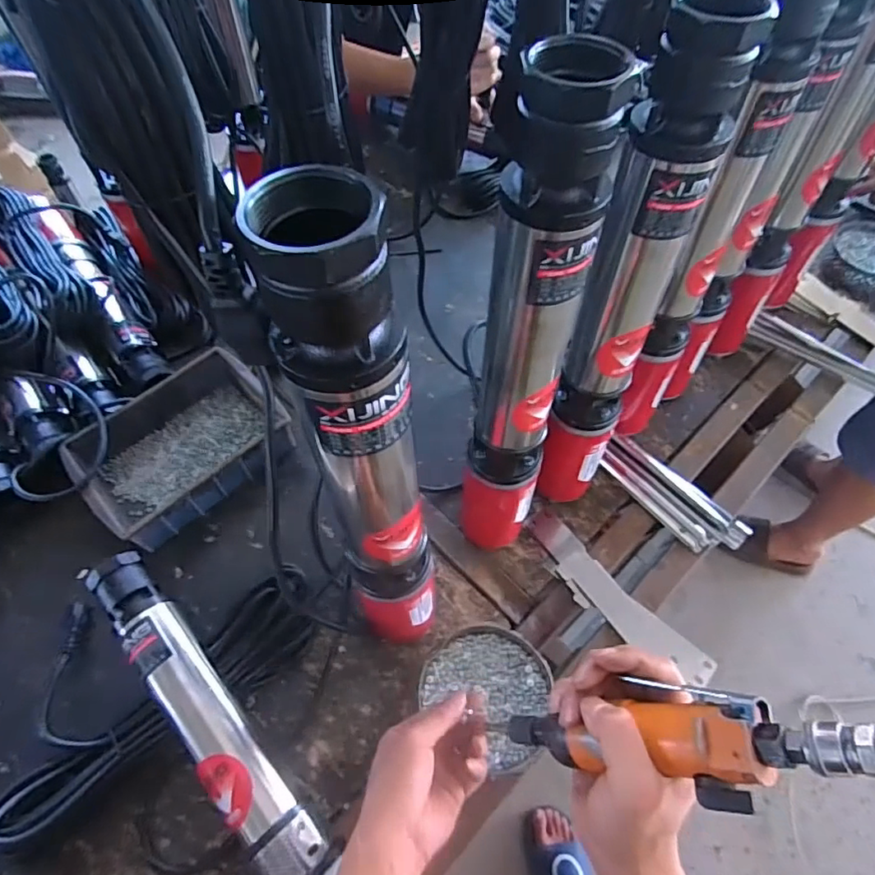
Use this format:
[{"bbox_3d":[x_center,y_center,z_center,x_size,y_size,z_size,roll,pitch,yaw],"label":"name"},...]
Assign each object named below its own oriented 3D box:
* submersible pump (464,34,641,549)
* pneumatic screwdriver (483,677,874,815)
[{"bbox_3d":[0.065,-0.043,0.445,0.074,0.453,0.069,15,60,10],"label":"submersible pump"},{"bbox_3d":[0.133,0.171,0.312,0.033,0.236,0.057,30,52,-31],"label":"pneumatic screwdriver"}]

